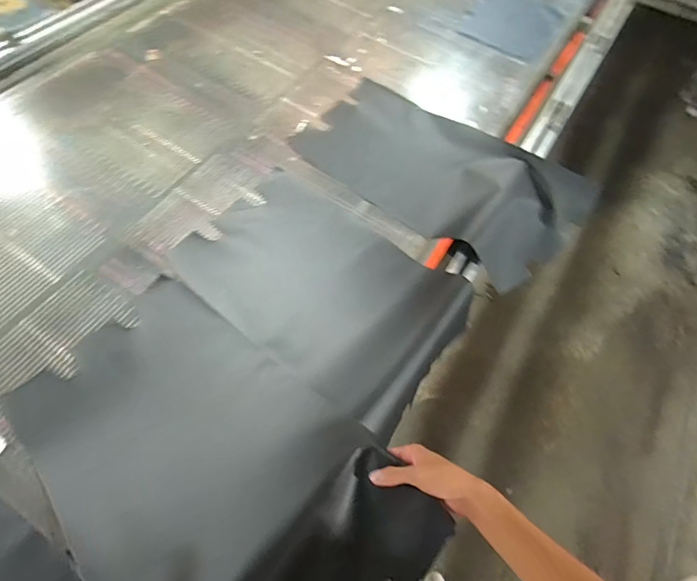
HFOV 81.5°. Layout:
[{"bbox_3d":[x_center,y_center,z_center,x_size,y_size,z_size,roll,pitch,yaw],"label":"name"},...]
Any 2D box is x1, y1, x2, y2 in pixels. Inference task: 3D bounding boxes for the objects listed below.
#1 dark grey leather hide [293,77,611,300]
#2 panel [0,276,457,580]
[{"bbox_3d":[0.203,-0.284,0.953,0.655,0.098,0.342,38,66,14],"label":"dark grey leather hide"},{"bbox_3d":[-0.214,0.231,0.590,0.631,0.084,0.347,29,49,31],"label":"panel"}]

